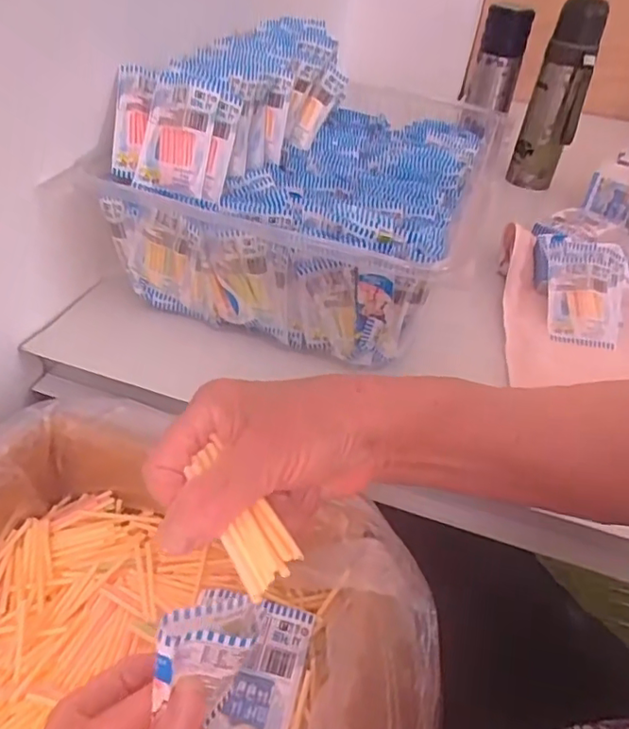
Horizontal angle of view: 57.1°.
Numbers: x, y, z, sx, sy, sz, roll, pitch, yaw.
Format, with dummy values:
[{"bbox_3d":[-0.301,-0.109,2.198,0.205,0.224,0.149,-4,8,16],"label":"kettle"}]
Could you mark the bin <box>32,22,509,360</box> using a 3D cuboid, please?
[{"bbox_3d":[0.002,-0.207,0.608,0.313,0.164,0.403,18,45,13],"label":"bin"}]

